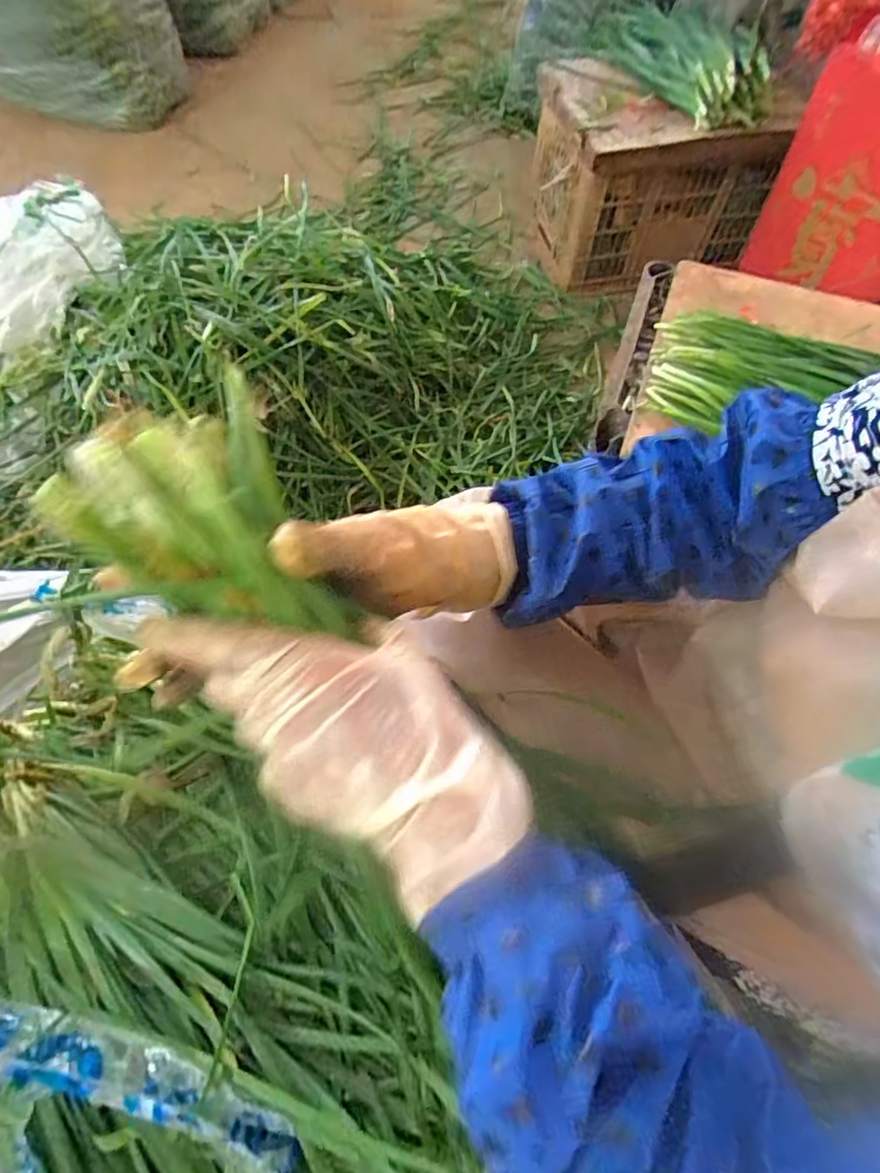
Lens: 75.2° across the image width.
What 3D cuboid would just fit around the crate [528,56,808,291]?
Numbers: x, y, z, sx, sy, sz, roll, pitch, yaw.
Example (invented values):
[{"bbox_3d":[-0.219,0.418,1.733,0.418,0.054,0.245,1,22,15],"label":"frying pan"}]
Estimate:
[{"bbox_3d":[0.408,-0.815,1.123,0.410,0.268,0.306,-11,65,-6],"label":"crate"}]

